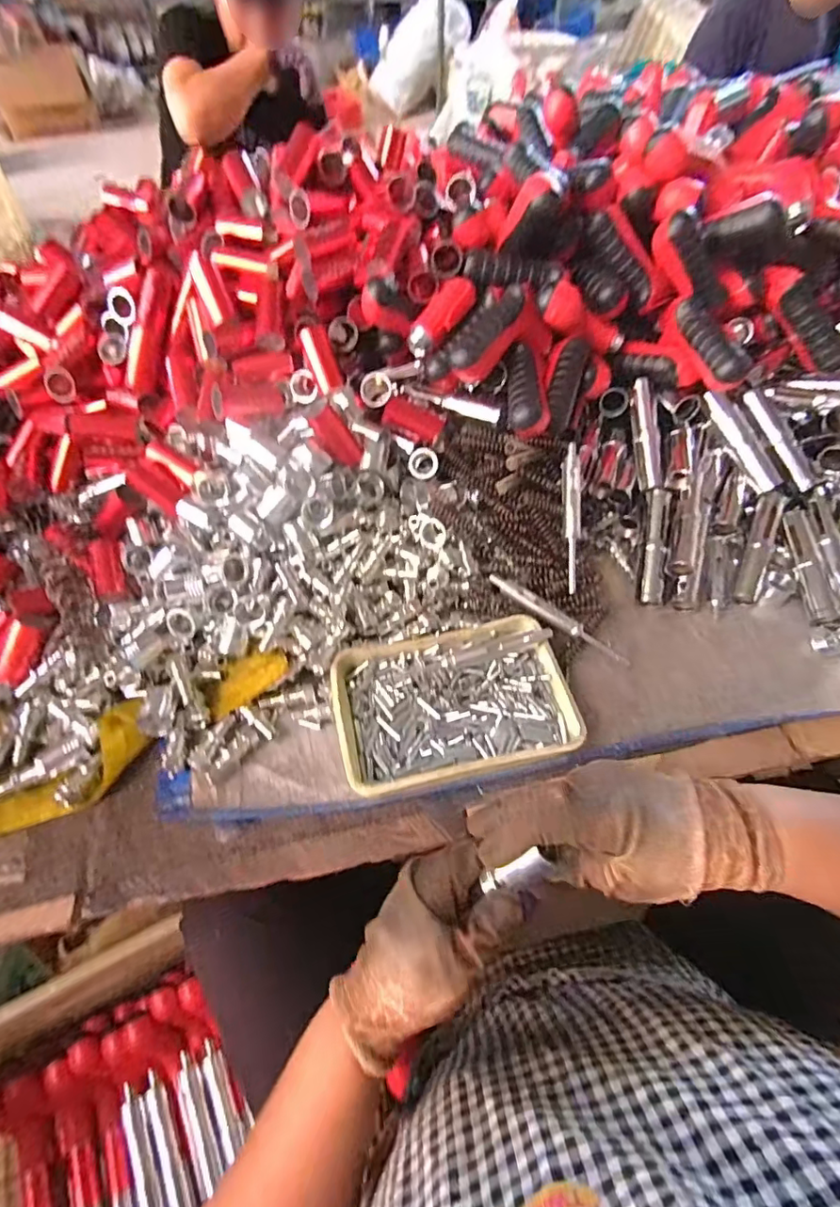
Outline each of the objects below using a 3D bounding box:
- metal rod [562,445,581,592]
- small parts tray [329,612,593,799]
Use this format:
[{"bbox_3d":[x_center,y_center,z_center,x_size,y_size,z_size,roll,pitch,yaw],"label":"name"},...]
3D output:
[{"bbox_3d":[0.157,-0.091,0.543,0.017,0.011,0.158,2,82,1],"label":"metal rod"},{"bbox_3d":[0.029,0.090,0.476,0.202,0.036,0.139,-10,55,-8],"label":"small parts tray"}]

